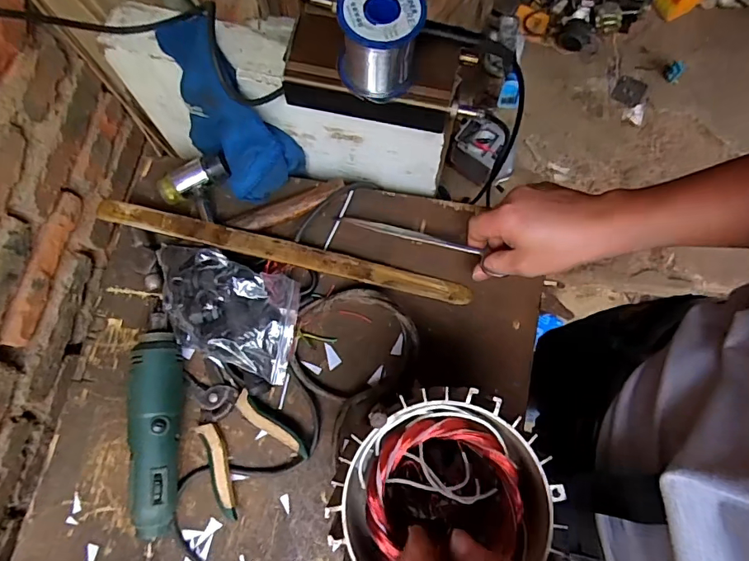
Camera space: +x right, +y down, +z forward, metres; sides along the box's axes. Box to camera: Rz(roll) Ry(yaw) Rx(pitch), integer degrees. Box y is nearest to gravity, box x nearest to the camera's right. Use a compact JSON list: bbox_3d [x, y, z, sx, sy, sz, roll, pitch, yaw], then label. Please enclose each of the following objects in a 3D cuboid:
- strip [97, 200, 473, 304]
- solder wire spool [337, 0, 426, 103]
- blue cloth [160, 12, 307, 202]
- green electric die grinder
[{"bbox_3d":[-0.084,-0.028,0.478,0.369,0.009,0.024,14,74,-5],"label":"strip"},{"bbox_3d":[0.004,-0.181,0.356,0.056,0.063,0.058,0,77,1],"label":"solder wire spool"},{"bbox_3d":[-0.151,-0.169,0.483,0.091,0.177,0.100,-33,33,-6],"label":"blue cloth"},{"bbox_3d":[-0.203,0.127,0.448,0.042,0.044,0.210,-6,77,0],"label":"green electric die grinder"}]

